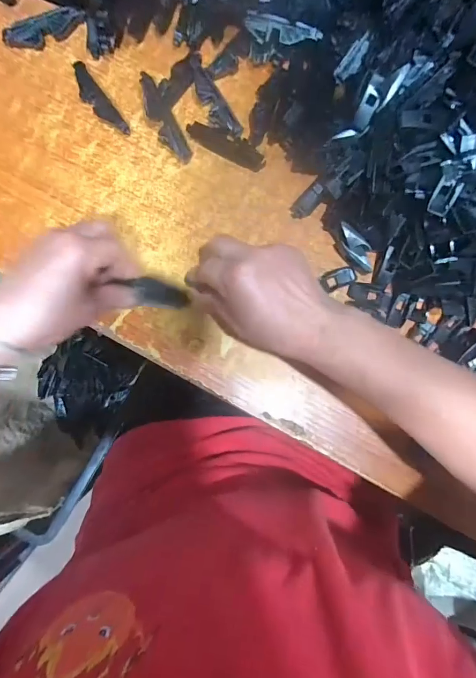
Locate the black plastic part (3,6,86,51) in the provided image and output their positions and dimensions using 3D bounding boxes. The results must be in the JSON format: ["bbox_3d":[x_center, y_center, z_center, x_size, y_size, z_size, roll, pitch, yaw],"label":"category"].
[{"bbox_3d":[-0.189,-0.304,0.373,0.079,0.014,0.019,-24,86,-5],"label":"black plastic part"}]

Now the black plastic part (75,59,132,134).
[{"bbox_3d":[-0.137,-0.232,0.371,0.021,0.009,0.082,-35,87,-5],"label":"black plastic part"}]

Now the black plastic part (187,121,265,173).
[{"bbox_3d":[-0.010,-0.191,0.374,0.080,0.008,0.021,27,84,0],"label":"black plastic part"}]

